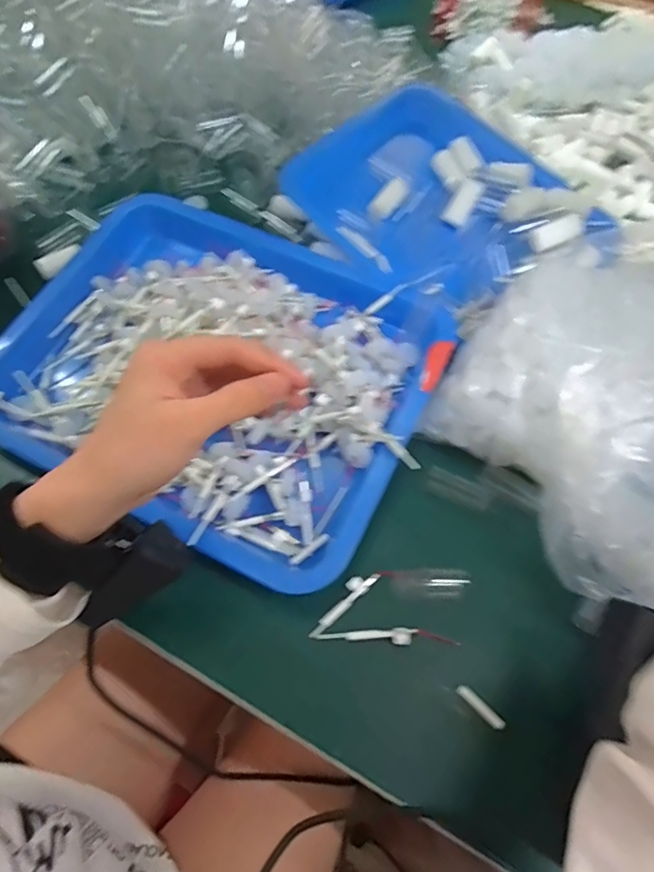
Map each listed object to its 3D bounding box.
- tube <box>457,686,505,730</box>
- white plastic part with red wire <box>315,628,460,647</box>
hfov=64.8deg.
[{"bbox_3d":[0.096,0.169,0.320,0.032,0.004,0.007,40,66,20],"label":"tube"},{"bbox_3d":[0.040,0.133,0.339,0.092,0.004,0.011,-1,59,-2],"label":"white plastic part with red wire"}]

